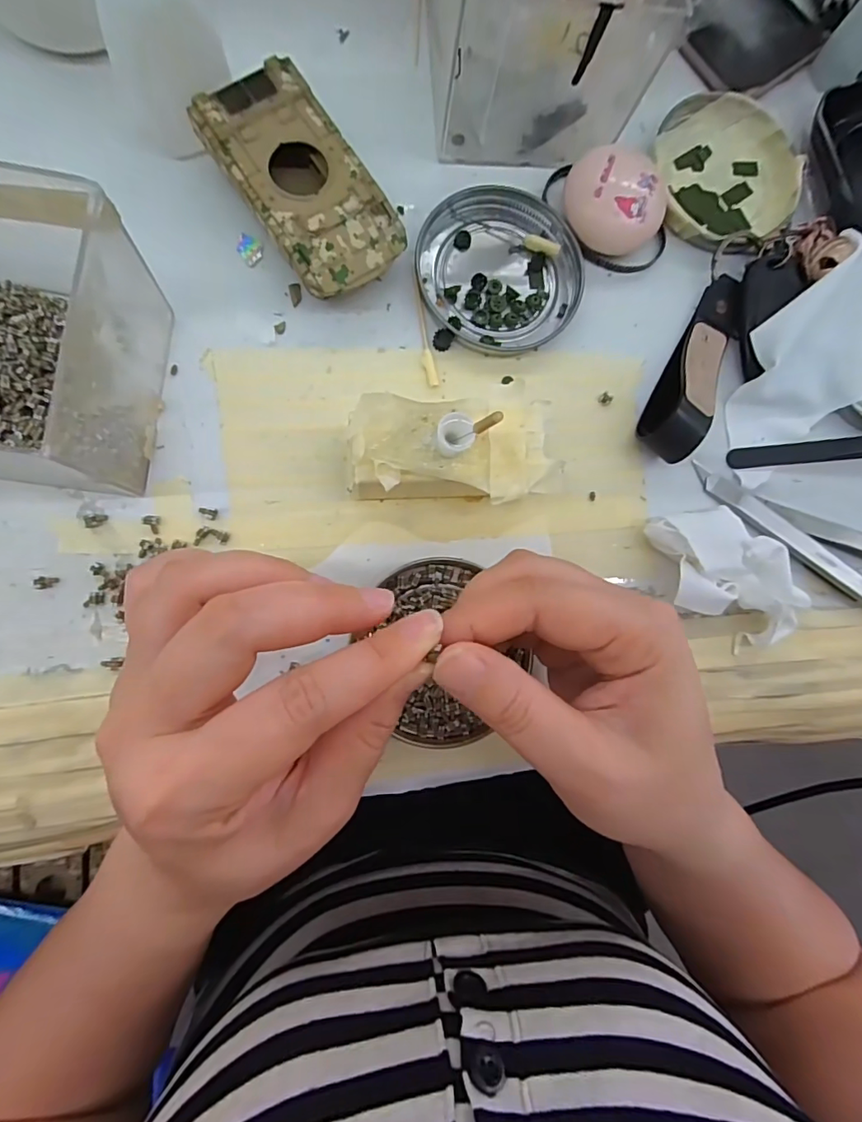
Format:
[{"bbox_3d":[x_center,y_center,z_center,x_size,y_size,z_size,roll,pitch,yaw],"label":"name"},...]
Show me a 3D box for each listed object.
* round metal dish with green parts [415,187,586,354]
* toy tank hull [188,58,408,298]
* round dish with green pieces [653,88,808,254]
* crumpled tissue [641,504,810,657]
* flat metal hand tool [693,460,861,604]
[{"bbox_3d":[0.033,-0.139,0.244,0.076,0.009,0.075,1,86,-7],"label":"round metal dish with green parts"},{"bbox_3d":[-0.055,-0.161,0.227,0.051,0.025,0.093,-36,91,-8],"label":"toy tank hull"},{"bbox_3d":[0.153,-0.200,0.264,0.072,0.014,0.080,-7,87,-8],"label":"round dish with green pieces"},{"bbox_3d":[0.135,0.006,0.238,0.077,0.019,0.048,35,82,-3],"label":"crumpled tissue"},{"bbox_3d":[0.185,-0.006,0.249,0.131,0.013,0.013,36,82,-3],"label":"flat metal hand tool"}]

